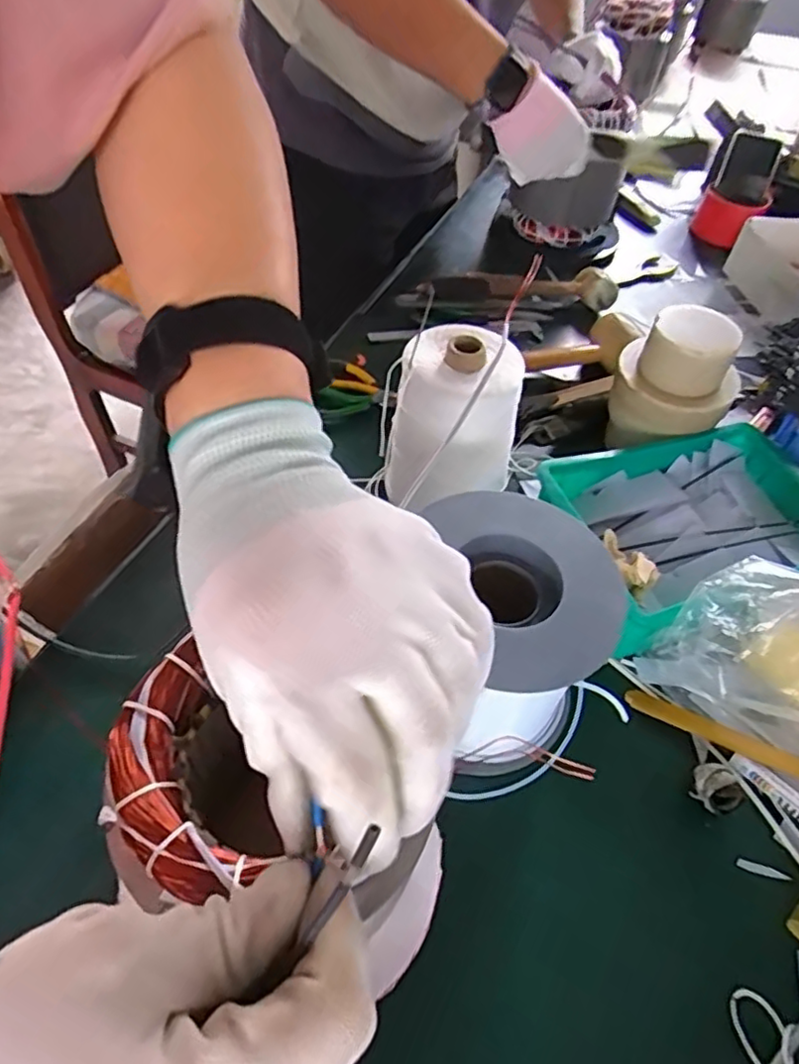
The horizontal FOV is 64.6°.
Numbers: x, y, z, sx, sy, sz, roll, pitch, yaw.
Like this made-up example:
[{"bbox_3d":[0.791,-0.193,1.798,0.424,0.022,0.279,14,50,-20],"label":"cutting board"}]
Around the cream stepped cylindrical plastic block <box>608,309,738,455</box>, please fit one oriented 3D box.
[{"bbox_3d":[0.268,-0.146,0.624,0.105,0.108,0.103,2,50,-3],"label":"cream stepped cylindrical plastic block"}]

